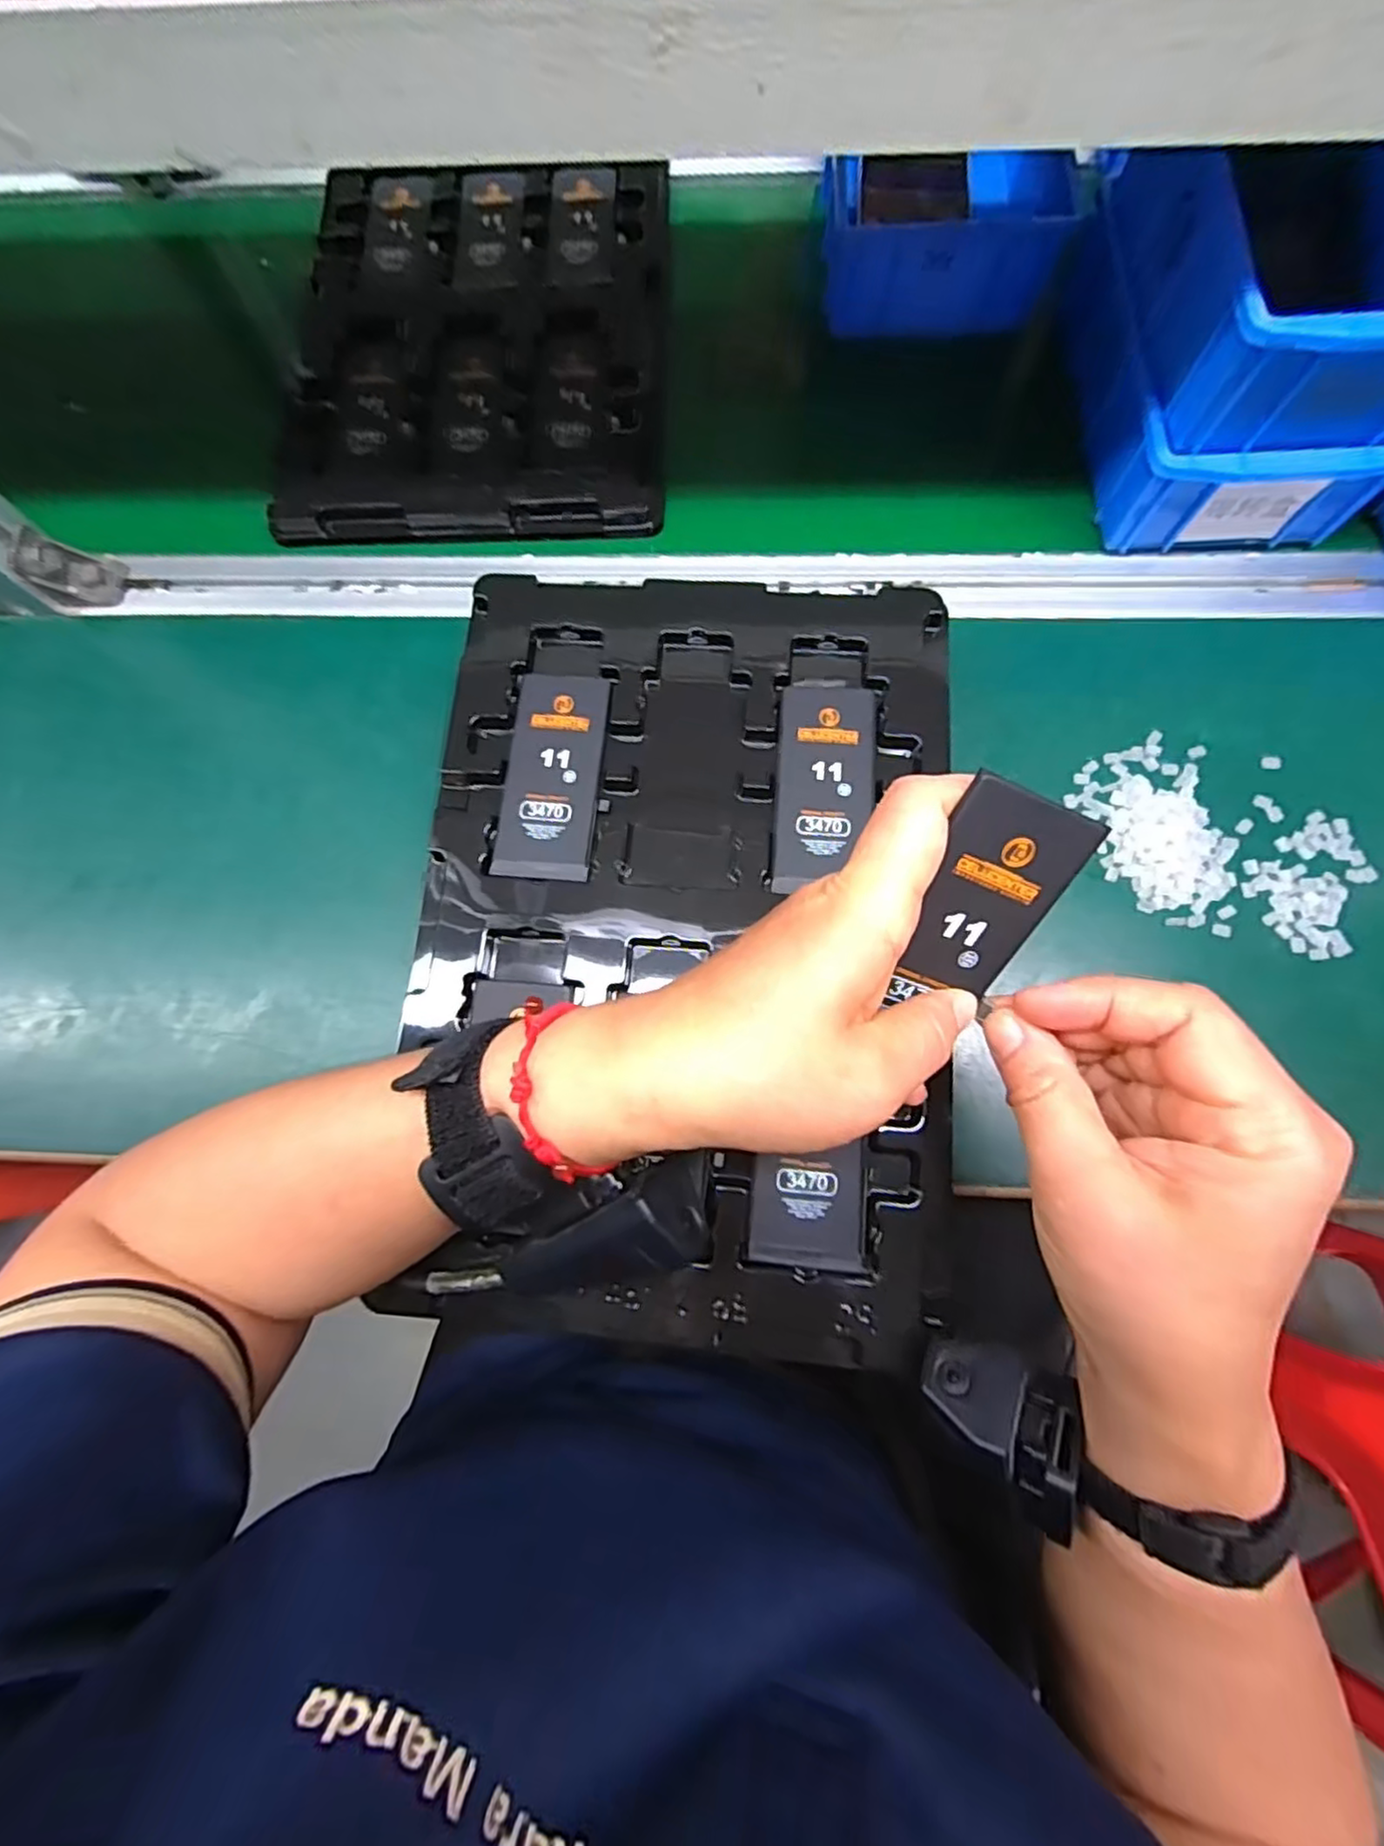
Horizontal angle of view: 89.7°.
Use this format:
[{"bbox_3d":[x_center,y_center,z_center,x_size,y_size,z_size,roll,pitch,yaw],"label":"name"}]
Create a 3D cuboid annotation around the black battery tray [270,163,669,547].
[{"bbox_3d":[-0.132,-0.363,0.434,0.226,0.028,0.281,-1,79,0],"label":"black battery tray"}]

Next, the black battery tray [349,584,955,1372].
[{"bbox_3d":[-0.005,-0.002,0.299,0.223,0.019,0.327,5,79,1],"label":"black battery tray"}]

